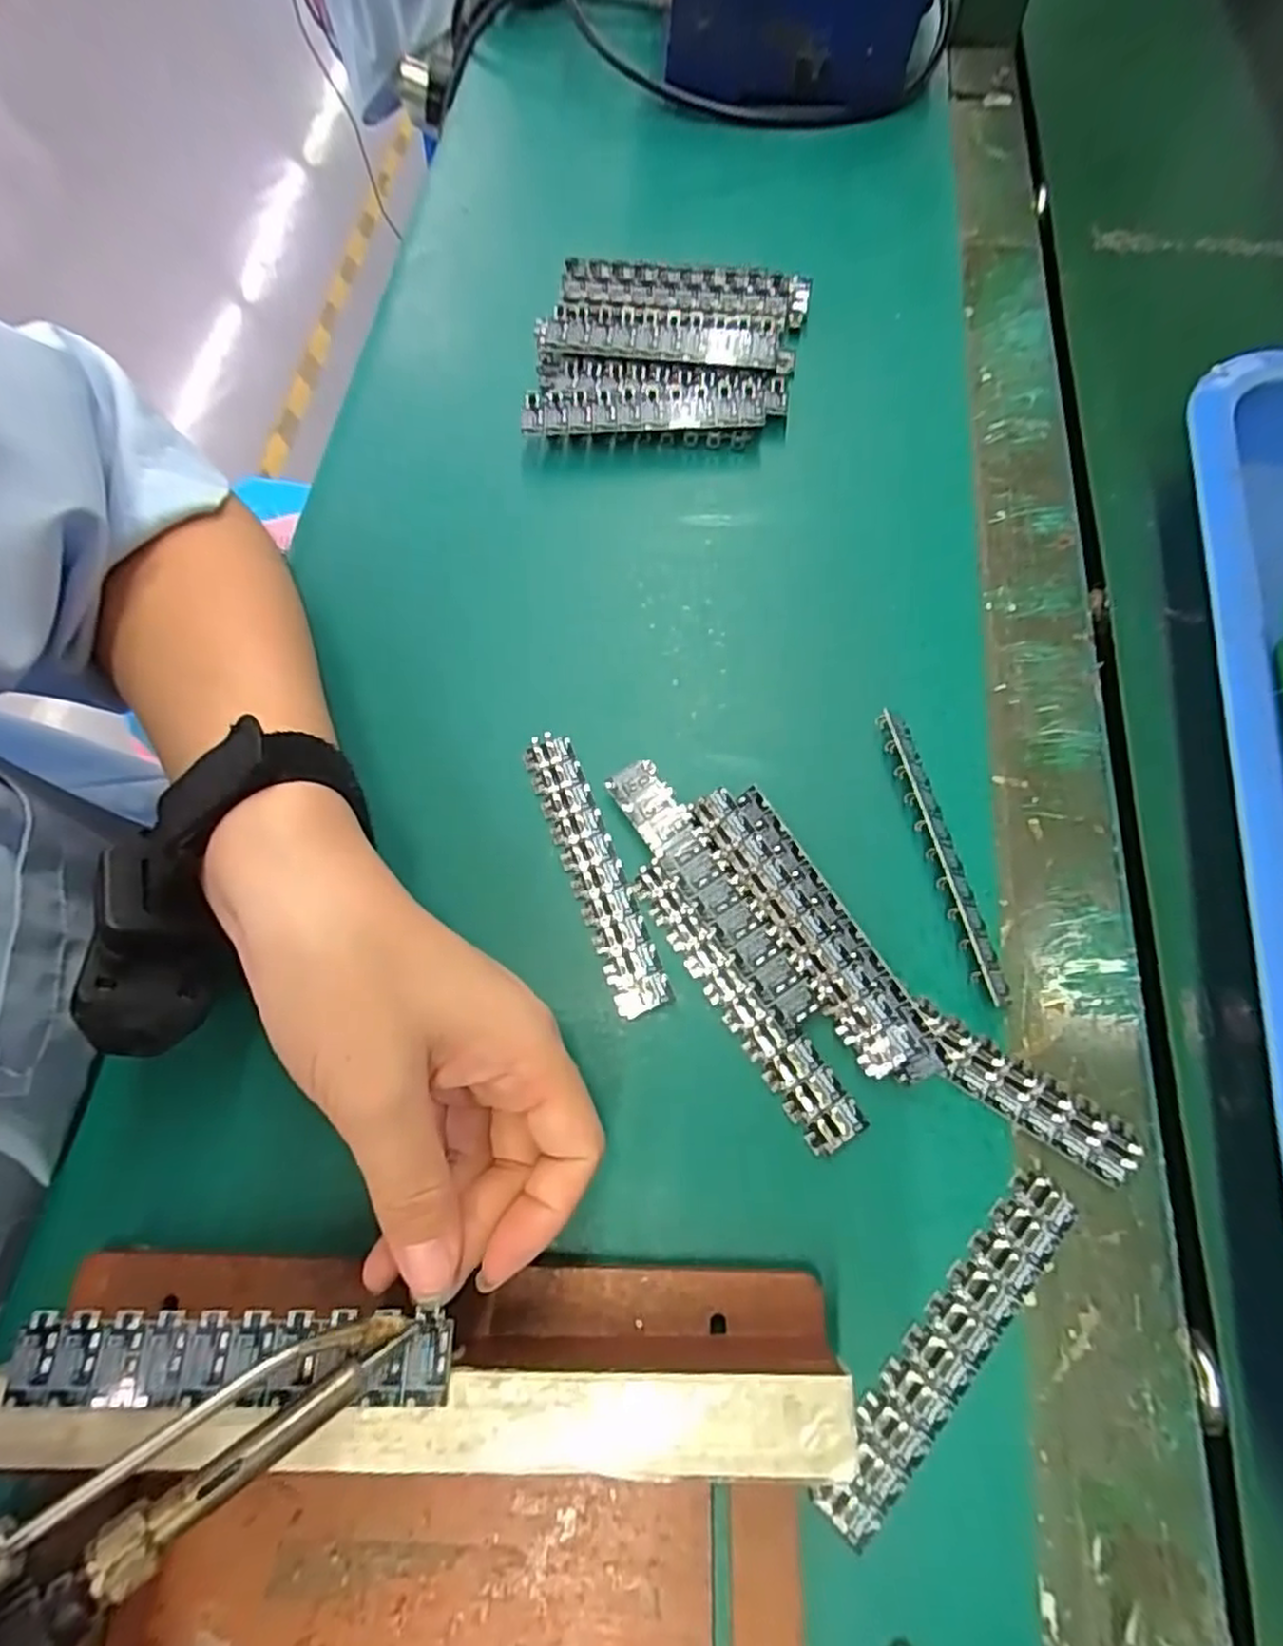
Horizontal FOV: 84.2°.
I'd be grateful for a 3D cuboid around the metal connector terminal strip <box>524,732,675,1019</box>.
[{"bbox_3d":[-0.017,0.015,0.256,0.019,0.004,0.108,-20,70,-7],"label":"metal connector terminal strip"}]

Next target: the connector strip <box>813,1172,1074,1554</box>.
[{"bbox_3d":[0.089,0.148,0.202,0.020,0.004,0.109,42,74,15],"label":"connector strip"}]

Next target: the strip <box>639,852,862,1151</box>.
[{"bbox_3d":[0.033,0.058,0.238,0.019,0.004,0.107,-32,72,-11],"label":"strip"}]

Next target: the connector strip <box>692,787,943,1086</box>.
[{"bbox_3d":[0.057,0.035,0.241,0.023,0.014,0.112,-29,71,-11],"label":"connector strip"}]

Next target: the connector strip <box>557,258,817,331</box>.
[{"bbox_3d":[0.022,-0.257,0.344,0.120,0.016,0.028,0,68,0],"label":"connector strip"}]

